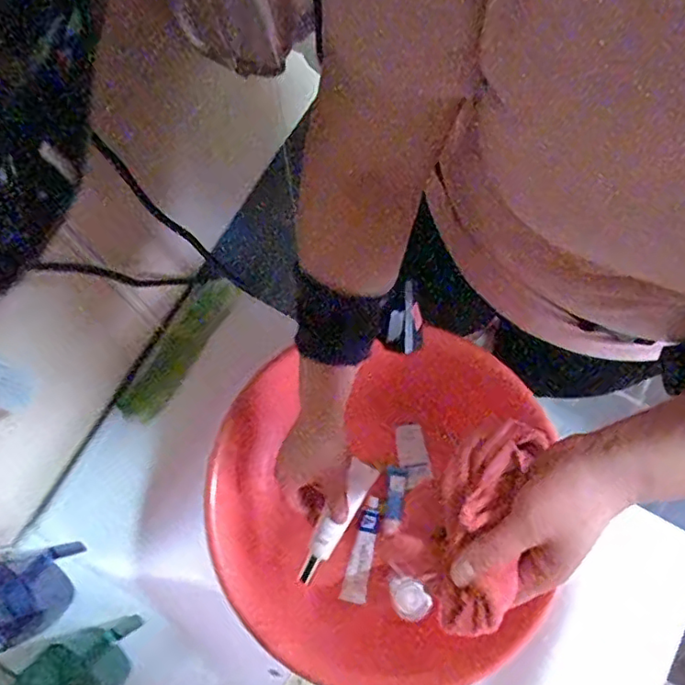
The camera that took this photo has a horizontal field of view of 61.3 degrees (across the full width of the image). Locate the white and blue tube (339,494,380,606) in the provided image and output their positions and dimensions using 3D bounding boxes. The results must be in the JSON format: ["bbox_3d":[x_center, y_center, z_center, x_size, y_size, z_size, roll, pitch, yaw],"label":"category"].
[{"bbox_3d":[0.023,0.236,0.663,0.026,0.011,0.114,14,74,4],"label":"white and blue tube"}]

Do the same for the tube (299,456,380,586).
[{"bbox_3d":[-0.008,0.180,0.582,0.029,0.021,0.130,31,82,8],"label":"tube"}]

